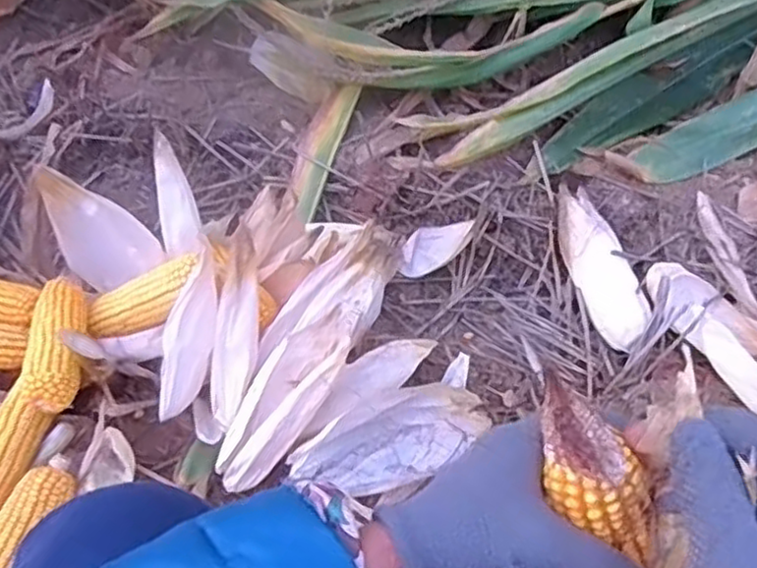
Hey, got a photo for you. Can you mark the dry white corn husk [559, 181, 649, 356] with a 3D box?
[{"bbox_3d":[0.260,-0.026,0.823,0.062,0.041,0.214,-14,70,-9],"label":"dry white corn husk"}]

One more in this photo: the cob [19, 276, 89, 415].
[{"bbox_3d":[-0.354,0.069,0.775,0.059,0.054,0.151,-9,56,-6],"label":"cob"}]

